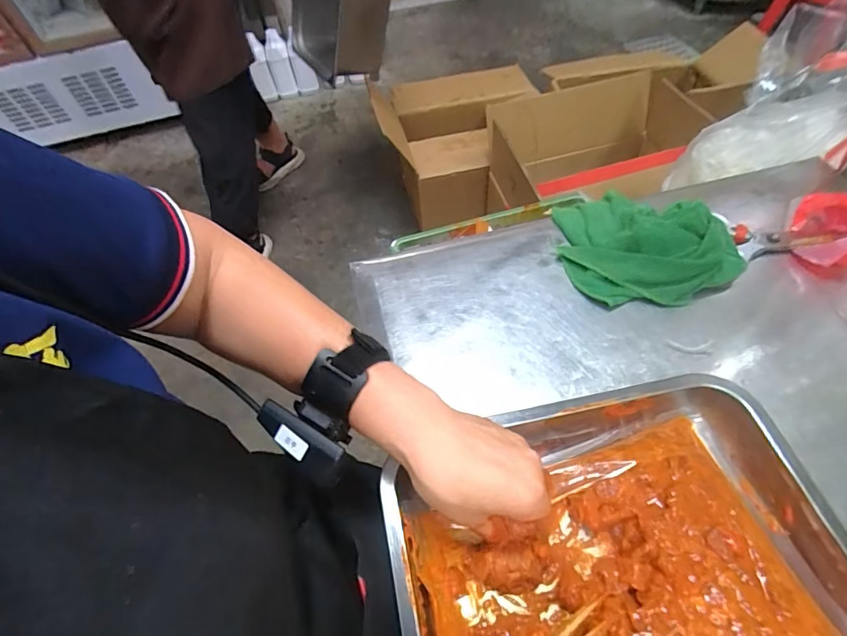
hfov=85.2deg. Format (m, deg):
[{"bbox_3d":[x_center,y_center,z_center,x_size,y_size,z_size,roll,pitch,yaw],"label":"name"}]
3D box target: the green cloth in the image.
[{"bbox_3d":[0.214,-0.079,0.468,0.128,0.063,0.179,-40,61,-21],"label":"green cloth"}]

